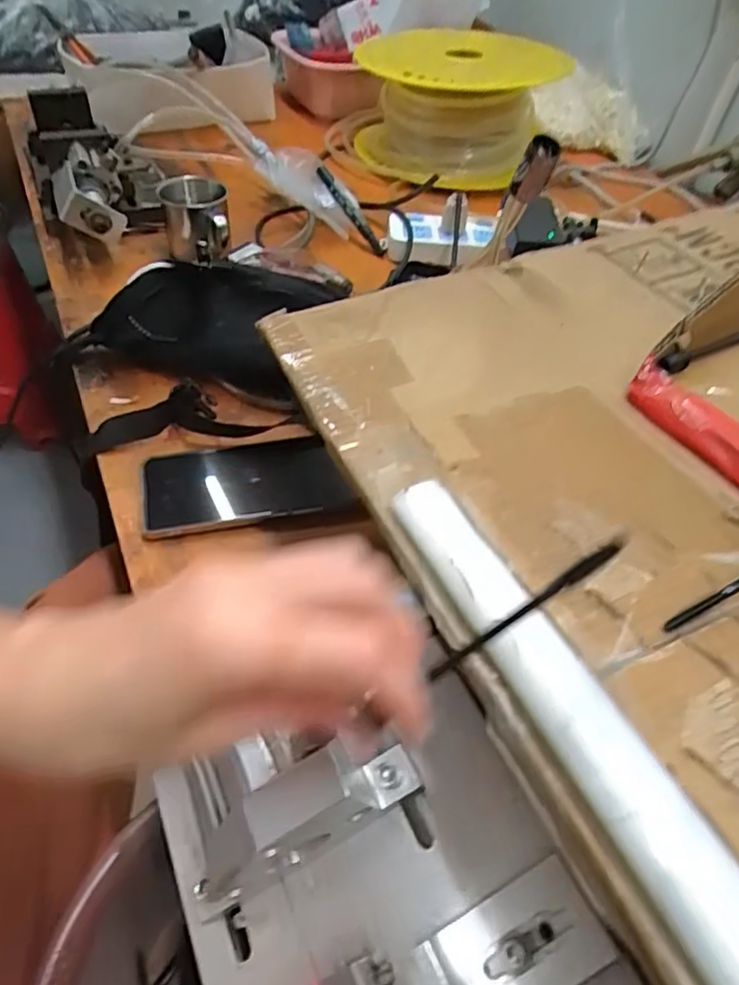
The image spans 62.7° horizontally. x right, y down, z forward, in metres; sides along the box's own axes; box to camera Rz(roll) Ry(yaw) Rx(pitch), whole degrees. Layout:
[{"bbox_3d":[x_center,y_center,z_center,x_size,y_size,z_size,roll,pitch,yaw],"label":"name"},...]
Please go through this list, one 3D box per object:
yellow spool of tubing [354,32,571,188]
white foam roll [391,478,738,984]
[{"bbox_3d":[0.108,-0.539,0.843,0.237,0.134,0.244,-3,48,-11],"label":"yellow spool of tubing"},{"bbox_3d":[0.082,0.099,0.181,0.028,0.016,0.293,-20,51,-17],"label":"white foam roll"}]

